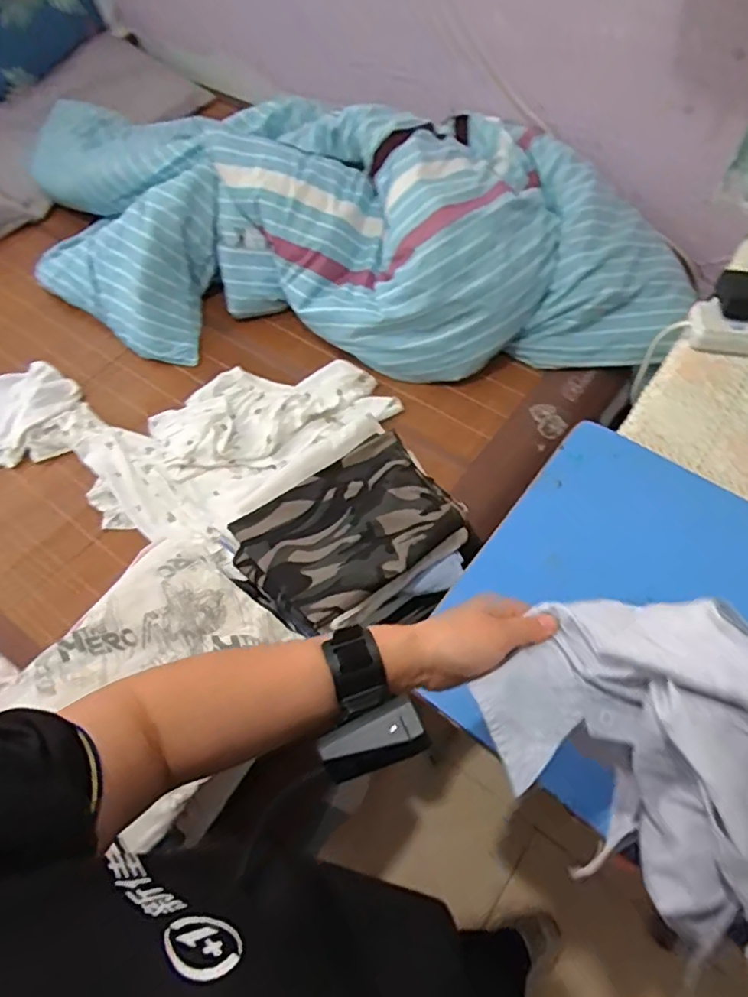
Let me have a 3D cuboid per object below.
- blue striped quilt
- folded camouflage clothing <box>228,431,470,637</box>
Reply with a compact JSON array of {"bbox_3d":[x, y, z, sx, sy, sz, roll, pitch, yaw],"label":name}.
[{"bbox_3d":[-0.141,-0.620,1.311,1.561,0.288,0.668,13,61,10],"label":"blue striped quilt"},{"bbox_3d":[-0.028,0.043,0.753,0.266,0.065,0.196,-34,64,-16],"label":"folded camouflage clothing"}]

